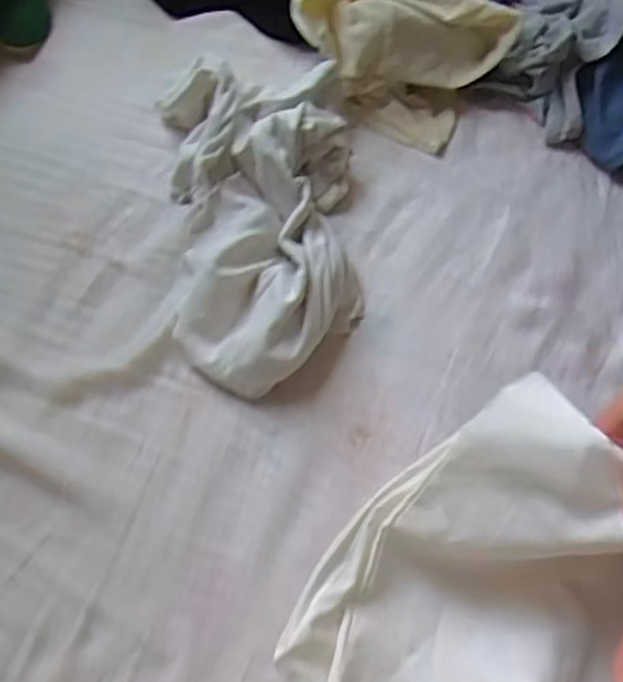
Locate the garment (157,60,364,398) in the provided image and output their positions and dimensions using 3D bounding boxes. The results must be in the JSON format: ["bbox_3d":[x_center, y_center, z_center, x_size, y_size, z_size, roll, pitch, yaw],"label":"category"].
[{"bbox_3d":[-0.042,-0.112,0.628,0.159,0.089,0.300,-6,64,-3],"label":"garment"}]

